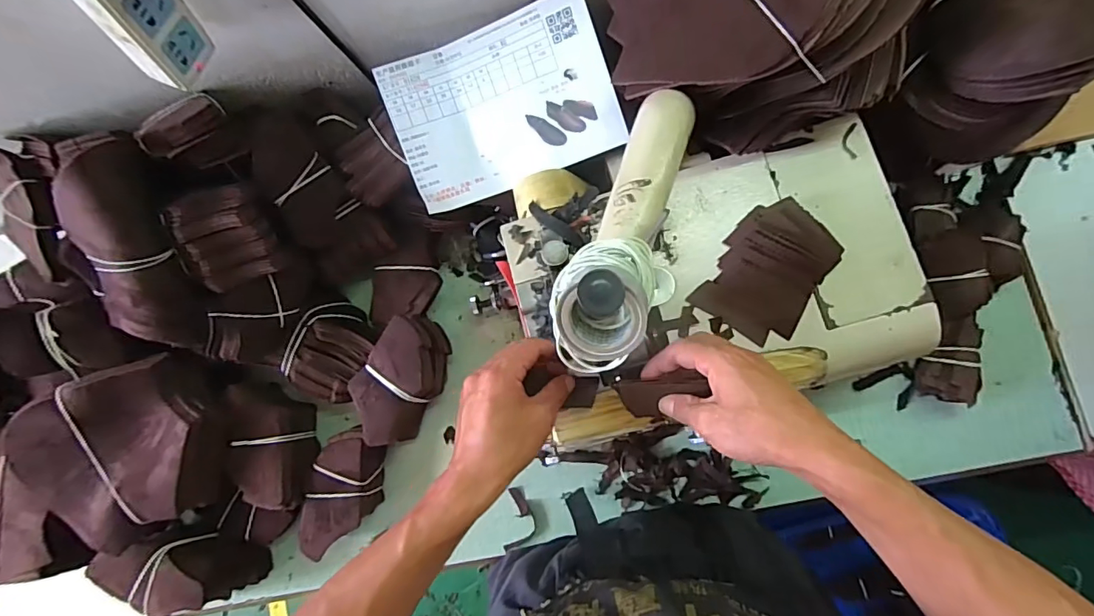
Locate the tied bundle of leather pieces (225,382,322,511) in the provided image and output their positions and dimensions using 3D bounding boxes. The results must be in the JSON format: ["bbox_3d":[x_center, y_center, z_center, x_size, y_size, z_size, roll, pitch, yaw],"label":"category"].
[{"bbox_3d":[-0.313,0.153,0.583,0.074,0.076,0.137,-10,84,5],"label":"tied bundle of leather pieces"}]

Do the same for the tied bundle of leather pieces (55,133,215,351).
[{"bbox_3d":[-0.408,-0.054,0.489,0.094,0.061,0.204,-8,109,6],"label":"tied bundle of leather pieces"}]

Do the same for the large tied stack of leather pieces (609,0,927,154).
[{"bbox_3d":[0.162,-0.222,0.392,0.230,0.143,0.167,30,89,8],"label":"large tied stack of leather pieces"}]

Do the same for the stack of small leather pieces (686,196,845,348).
[{"bbox_3d":[0.193,-0.033,0.436,0.085,0.019,0.118,31,89,8],"label":"stack of small leather pieces"}]

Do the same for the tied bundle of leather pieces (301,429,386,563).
[{"bbox_3d":[-0.232,0.206,0.573,0.074,0.052,0.144,15,87,8],"label":"tied bundle of leather pieces"}]

